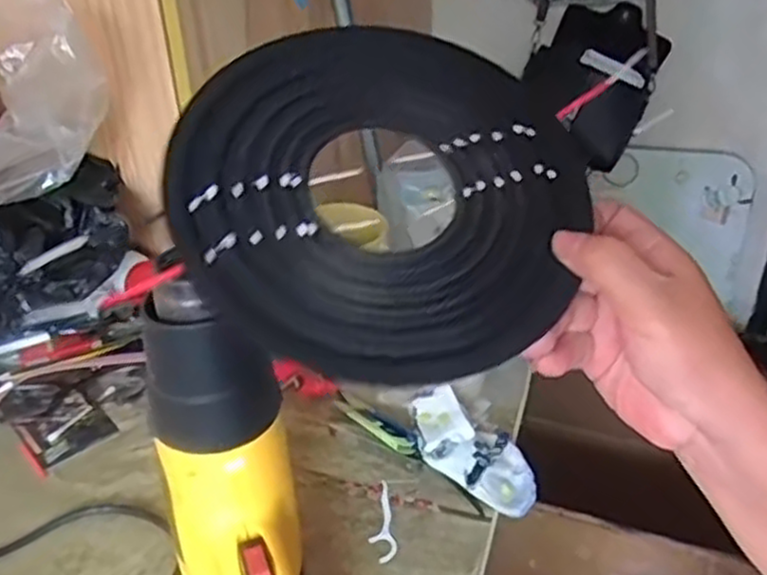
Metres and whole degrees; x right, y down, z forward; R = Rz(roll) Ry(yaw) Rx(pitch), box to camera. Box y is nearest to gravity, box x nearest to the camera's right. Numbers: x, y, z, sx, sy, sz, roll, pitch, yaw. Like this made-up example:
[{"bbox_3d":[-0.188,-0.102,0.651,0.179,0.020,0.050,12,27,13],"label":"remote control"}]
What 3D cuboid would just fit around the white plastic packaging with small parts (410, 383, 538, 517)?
[{"bbox_3d":[0.067,0.118,0.555,0.109,0.031,0.054,42,49,19],"label":"white plastic packaging with small parts"}]

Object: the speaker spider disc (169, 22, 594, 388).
[{"bbox_3d":[-0.002,-0.044,0.328,0.173,0.008,0.175,4,60,-6],"label":"speaker spider disc"}]

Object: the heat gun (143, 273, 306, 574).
[{"bbox_3d":[-0.063,0.126,0.331,0.063,0.185,0.188,-9,33,-11],"label":"heat gun"}]

